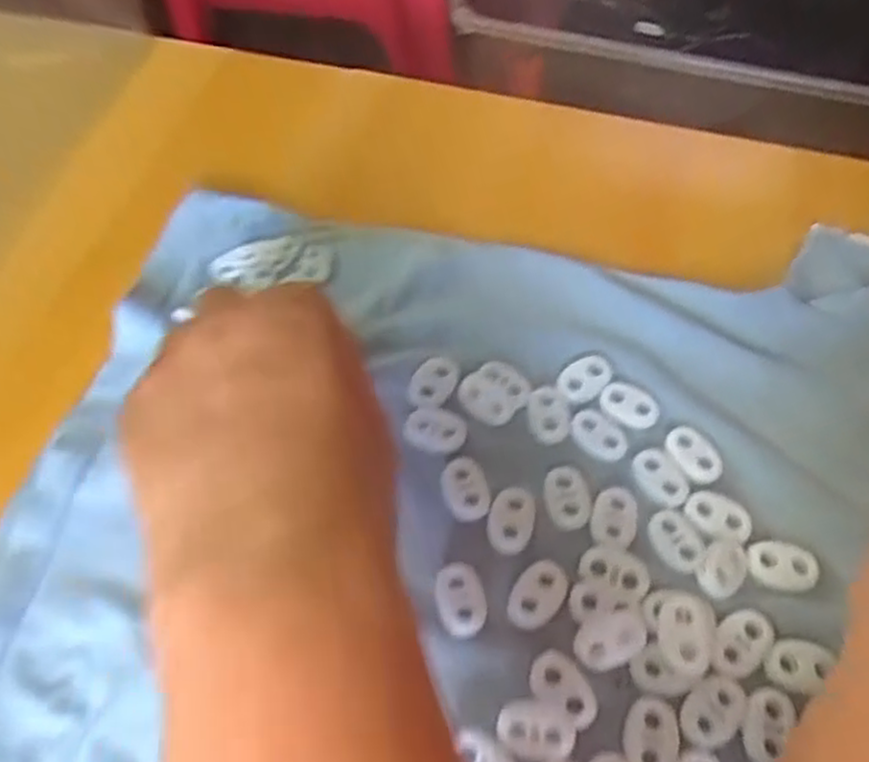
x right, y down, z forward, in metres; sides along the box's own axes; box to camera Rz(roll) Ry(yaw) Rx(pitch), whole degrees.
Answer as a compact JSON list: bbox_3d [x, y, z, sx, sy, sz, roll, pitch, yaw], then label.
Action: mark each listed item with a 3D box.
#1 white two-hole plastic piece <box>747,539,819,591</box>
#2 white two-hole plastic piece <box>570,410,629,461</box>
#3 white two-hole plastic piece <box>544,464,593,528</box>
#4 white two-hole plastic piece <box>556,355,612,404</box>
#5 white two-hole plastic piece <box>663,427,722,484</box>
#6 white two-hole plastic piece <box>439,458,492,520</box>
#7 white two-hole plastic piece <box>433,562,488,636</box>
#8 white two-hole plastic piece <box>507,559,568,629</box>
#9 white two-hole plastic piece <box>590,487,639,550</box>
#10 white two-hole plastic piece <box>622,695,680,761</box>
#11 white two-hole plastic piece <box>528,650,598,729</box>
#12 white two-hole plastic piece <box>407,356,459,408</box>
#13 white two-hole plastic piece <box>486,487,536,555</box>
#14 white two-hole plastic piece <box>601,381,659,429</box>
[{"bbox_3d":[0.113,0.059,0.245,0.022,0.004,0.015,4,58,3],"label":"white two-hole plastic piece"},{"bbox_3d":[0.060,0.018,0.270,0.014,0.004,0.022,-35,64,-19],"label":"white two-hole plastic piece"},{"bbox_3d":[0.046,0.039,0.259,0.015,0.004,0.022,-8,58,-4],"label":"white two-hole plastic piece"},{"bbox_3d":[0.056,-0.002,0.283,0.022,0.004,0.015,-34,64,-19],"label":"white two-hole plastic piece"},{"bbox_3d":[0.091,0.026,0.266,0.013,0.004,0.022,-30,62,-17],"label":"white two-hole plastic piece"},{"bbox_3d":[0.011,0.037,0.261,0.015,0.004,0.023,-9,58,-5],"label":"white two-hole plastic piece"},{"bbox_3d":[0.008,0.069,0.240,0.015,0.004,0.024,-8,58,-4],"label":"white two-hole plastic piece"},{"bbox_3d":[0.033,0.067,0.241,0.015,0.004,0.024,36,65,21],"label":"white two-hole plastic piece"},{"bbox_3d":[0.061,0.046,0.254,0.015,0.004,0.023,14,59,9],"label":"white two-hole plastic piece"},{"bbox_3d":[0.063,0.103,0.217,0.016,0.004,0.022,7,58,5],"label":"white two-hole plastic piece"},{"bbox_3d":[0.039,0.092,0.226,0.023,0.004,0.014,39,66,22],"label":"white two-hole plastic piece"},{"bbox_3d":[0.000,0.000,0.284,0.016,0.004,0.025,24,61,15],"label":"white two-hole plastic piece"},{"bbox_3d":[0.026,0.046,0.255,0.015,0.004,0.024,12,59,8],"label":"white two-hole plastic piece"},{"bbox_3d":[0.072,0.008,0.276,0.021,0.004,0.015,23,61,14],"label":"white two-hole plastic piece"}]

